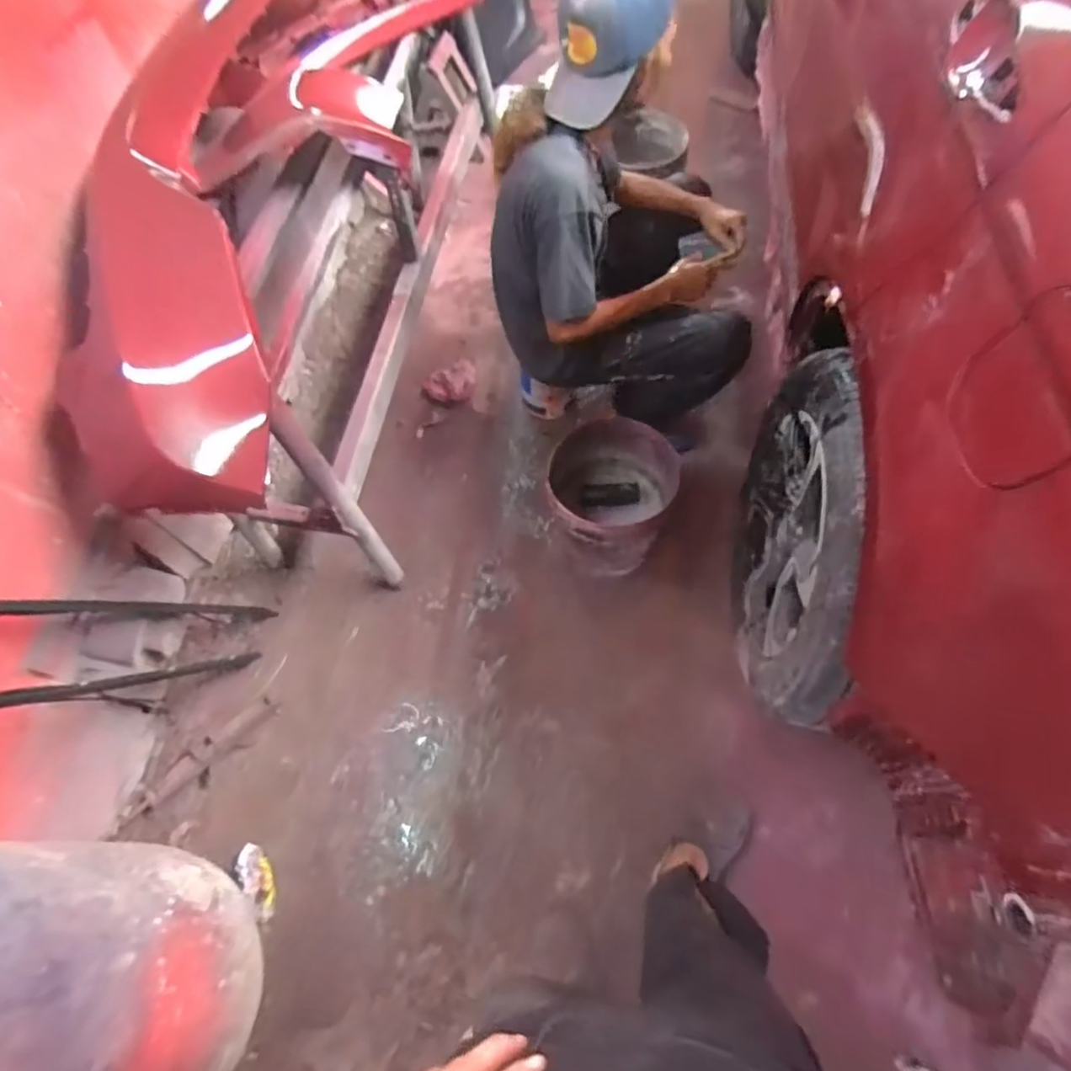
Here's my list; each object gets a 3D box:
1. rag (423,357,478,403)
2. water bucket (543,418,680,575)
[{"bbox_3d":[-0.253,-0.455,1.814,0.161,0.082,0.108,-13,65,-3],"label":"rag"},{"bbox_3d":[0.163,-0.106,1.517,0.335,0.270,0.306,-1,65,2],"label":"water bucket"}]

